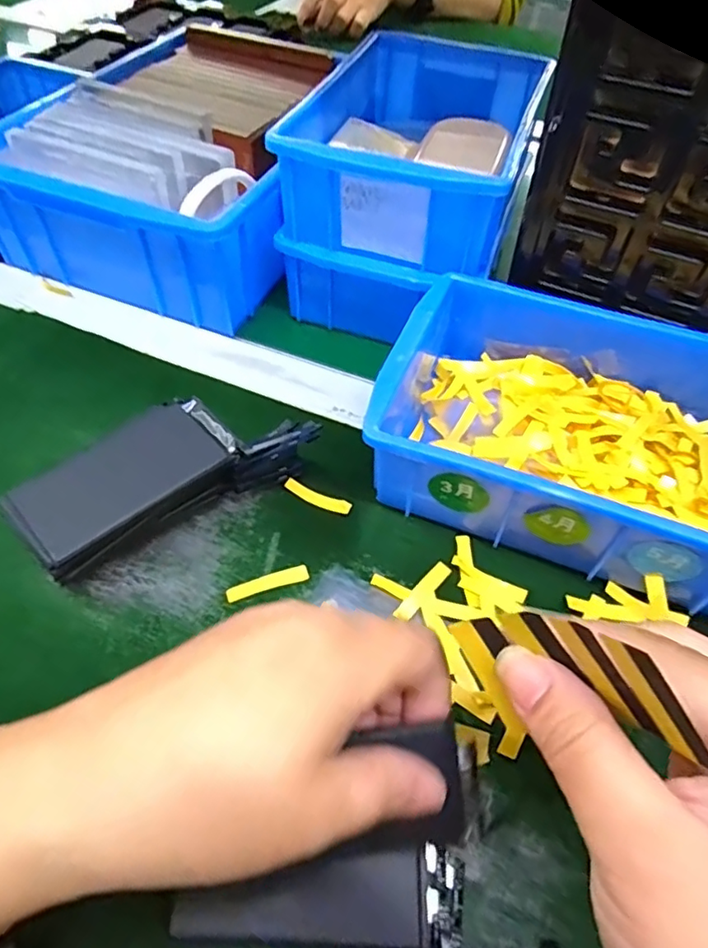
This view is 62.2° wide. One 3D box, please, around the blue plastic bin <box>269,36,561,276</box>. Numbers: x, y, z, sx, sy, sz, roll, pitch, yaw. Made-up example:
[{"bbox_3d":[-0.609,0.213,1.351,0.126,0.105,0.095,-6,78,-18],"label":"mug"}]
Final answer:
[{"bbox_3d":[0.045,-0.211,0.380,0.123,0.068,0.191,17,54,9],"label":"blue plastic bin"}]

